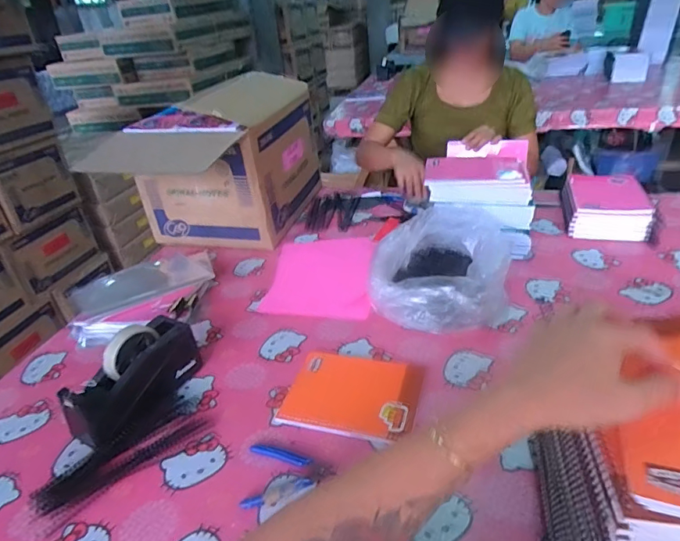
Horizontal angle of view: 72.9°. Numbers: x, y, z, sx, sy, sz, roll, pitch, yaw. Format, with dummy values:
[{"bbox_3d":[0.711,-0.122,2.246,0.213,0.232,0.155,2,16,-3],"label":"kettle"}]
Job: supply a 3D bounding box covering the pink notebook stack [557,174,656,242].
[{"bbox_3d":[0.602,-0.147,1.049,0.169,0.074,0.198,4,33,17],"label":"pink notebook stack"}]

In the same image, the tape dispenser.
[{"bbox_3d":[-0.307,0.157,0.695,0.089,0.103,0.199,10,35,25],"label":"tape dispenser"}]

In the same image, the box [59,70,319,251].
[{"bbox_3d":[-0.287,-0.284,1.206,0.352,0.310,0.420,1,32,12],"label":"box"}]

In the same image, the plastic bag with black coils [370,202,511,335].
[{"bbox_3d":[0.202,-0.014,0.882,0.224,0.115,0.296,8,34,22],"label":"plastic bag with black coils"}]

